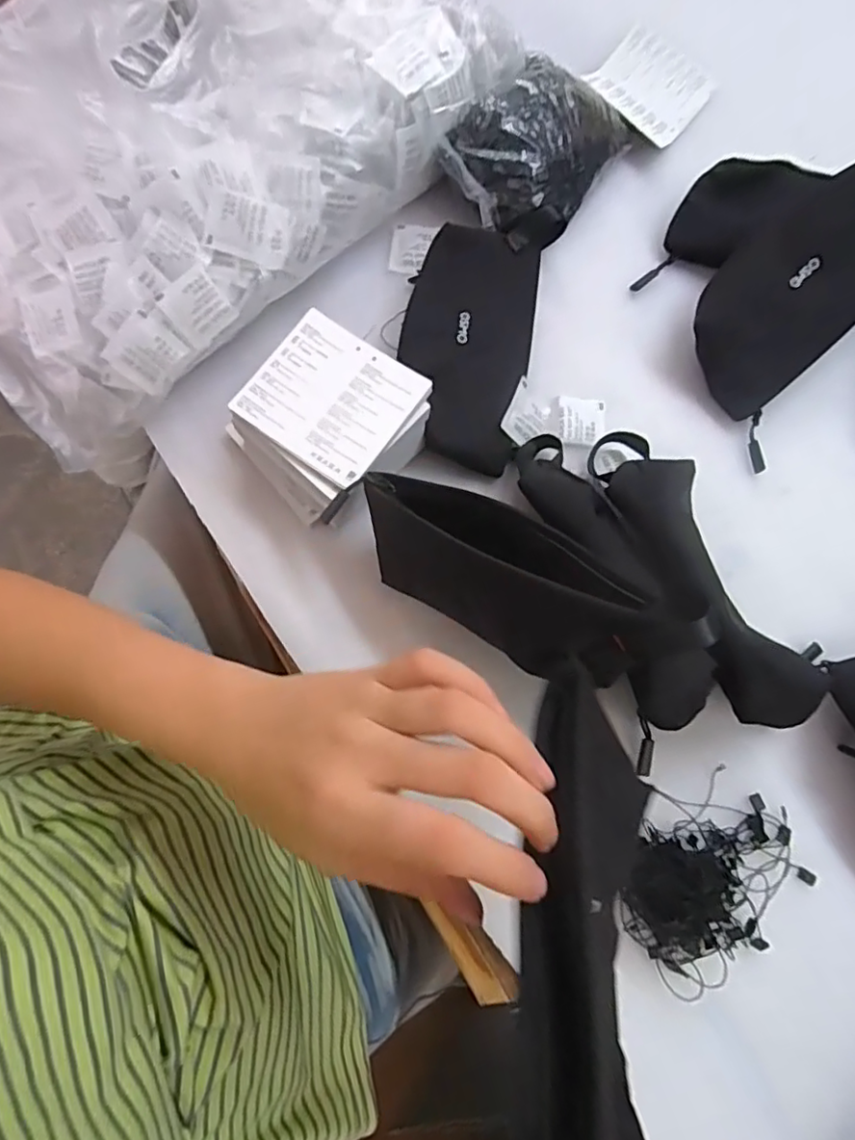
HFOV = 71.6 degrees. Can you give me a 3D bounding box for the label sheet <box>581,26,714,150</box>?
[{"bbox_3d":[0.191,-0.412,0.503,0.088,0.016,0.074,43,80,10],"label":"label sheet"}]

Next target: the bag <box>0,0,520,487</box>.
[{"bbox_3d":[-0.207,-0.338,0.450,0.349,0.098,0.440,43,80,10],"label":"bag"}]

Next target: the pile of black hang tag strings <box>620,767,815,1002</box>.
[{"bbox_3d":[0.173,0.184,0.351,0.120,0.042,0.094,-27,77,-6],"label":"pile of black hang tag strings"}]

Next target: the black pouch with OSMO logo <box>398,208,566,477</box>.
[{"bbox_3d":[0.033,-0.178,0.437,0.091,0.036,0.202,10,76,3],"label":"black pouch with OSMO logo"}]

